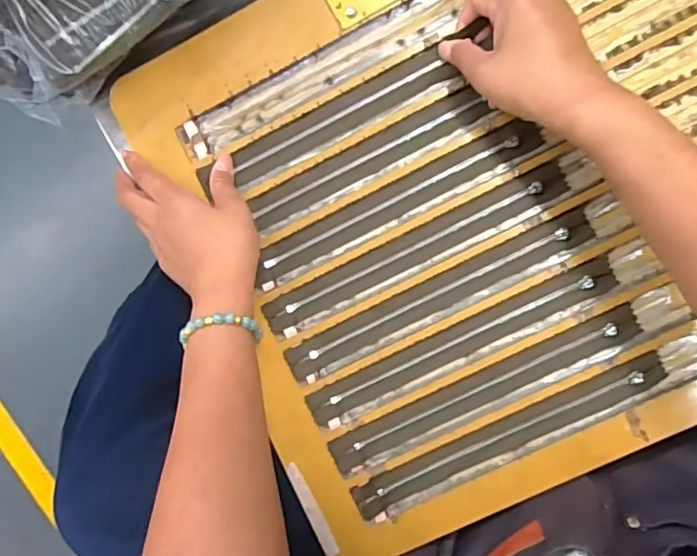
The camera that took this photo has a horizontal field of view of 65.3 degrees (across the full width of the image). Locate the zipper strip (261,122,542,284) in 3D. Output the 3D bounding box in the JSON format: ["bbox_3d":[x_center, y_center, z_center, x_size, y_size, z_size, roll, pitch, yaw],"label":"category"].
[{"bbox_3d":[0.037,-0.061,0.434,0.242,0.008,0.025,-26,88,6],"label":"zipper strip"}]

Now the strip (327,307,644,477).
[{"bbox_3d":[0.106,0.091,0.428,0.255,0.008,0.027,-26,88,6],"label":"strip"}]

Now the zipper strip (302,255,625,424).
[{"bbox_3d":[0.088,0.052,0.428,0.256,0.008,0.025,-26,88,6],"label":"zipper strip"}]

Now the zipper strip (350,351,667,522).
[{"bbox_3d":[0.124,0.127,0.426,0.255,0.009,0.028,-26,88,6],"label":"zipper strip"}]

